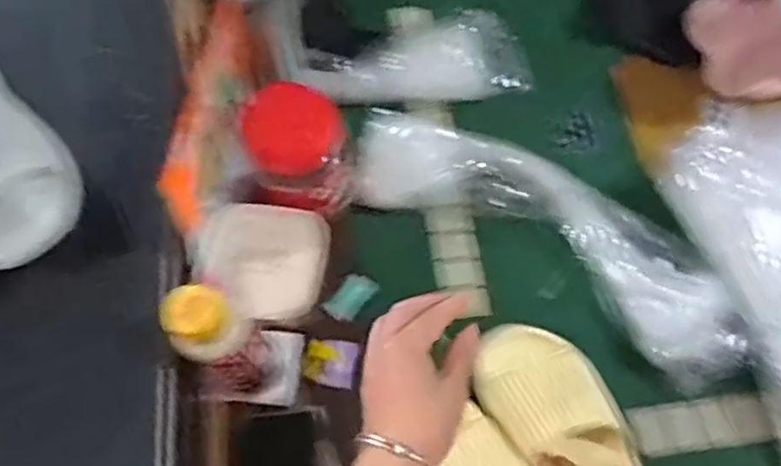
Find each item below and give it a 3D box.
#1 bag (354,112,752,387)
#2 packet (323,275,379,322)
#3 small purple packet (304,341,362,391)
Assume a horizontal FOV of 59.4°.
[{"bbox_3d":[0.152,-0.007,0.691,0.421,0.050,0.134,31,68,13],"label":"bag"},{"bbox_3d":[-0.039,0.063,0.684,0.032,0.008,0.050,38,70,15],"label":"packet"},{"bbox_3d":[-0.057,0.124,0.656,0.049,0.004,0.044,9,65,3],"label":"small purple packet"}]

